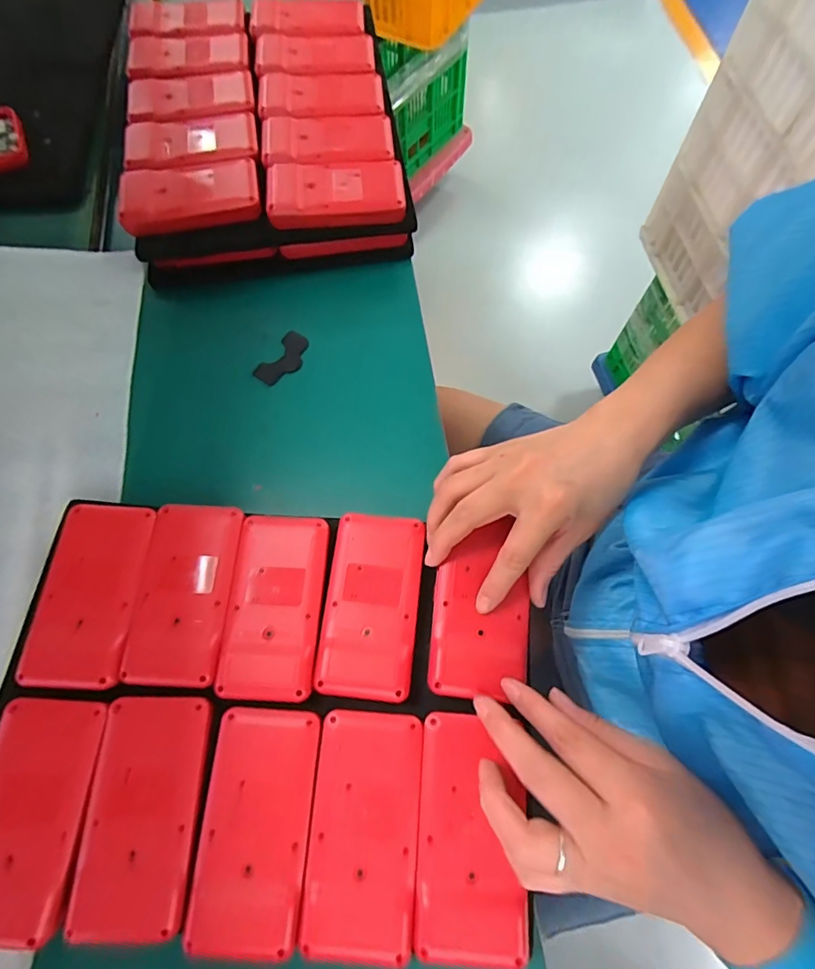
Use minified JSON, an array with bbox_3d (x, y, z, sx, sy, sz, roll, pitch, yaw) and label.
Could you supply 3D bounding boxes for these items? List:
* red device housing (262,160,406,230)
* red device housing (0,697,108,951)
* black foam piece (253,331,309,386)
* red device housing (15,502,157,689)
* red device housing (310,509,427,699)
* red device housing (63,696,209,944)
[{"bbox_3d":[-0.063,-0.258,0.421,0.118,0.018,0.059,-6,69,-1],"label":"red device housing"},{"bbox_3d":[-0.220,0.190,0.280,0.066,0.018,0.117,-1,69,1],"label":"red device housing"},{"bbox_3d":[-0.108,-0.110,0.422,0.031,0.007,0.054,31,73,12],"label":"black foam piece"},{"bbox_3d":[-0.213,0.071,0.324,0.063,0.011,0.119,3,69,2],"label":"red device housing"},{"bbox_3d":[-0.024,0.078,0.325,0.061,0.008,0.119,5,69,3],"label":"red device housing"},{"bbox_3d":[-0.155,0.189,0.279,0.060,0.013,0.117,0,69,1],"label":"red device housing"}]

